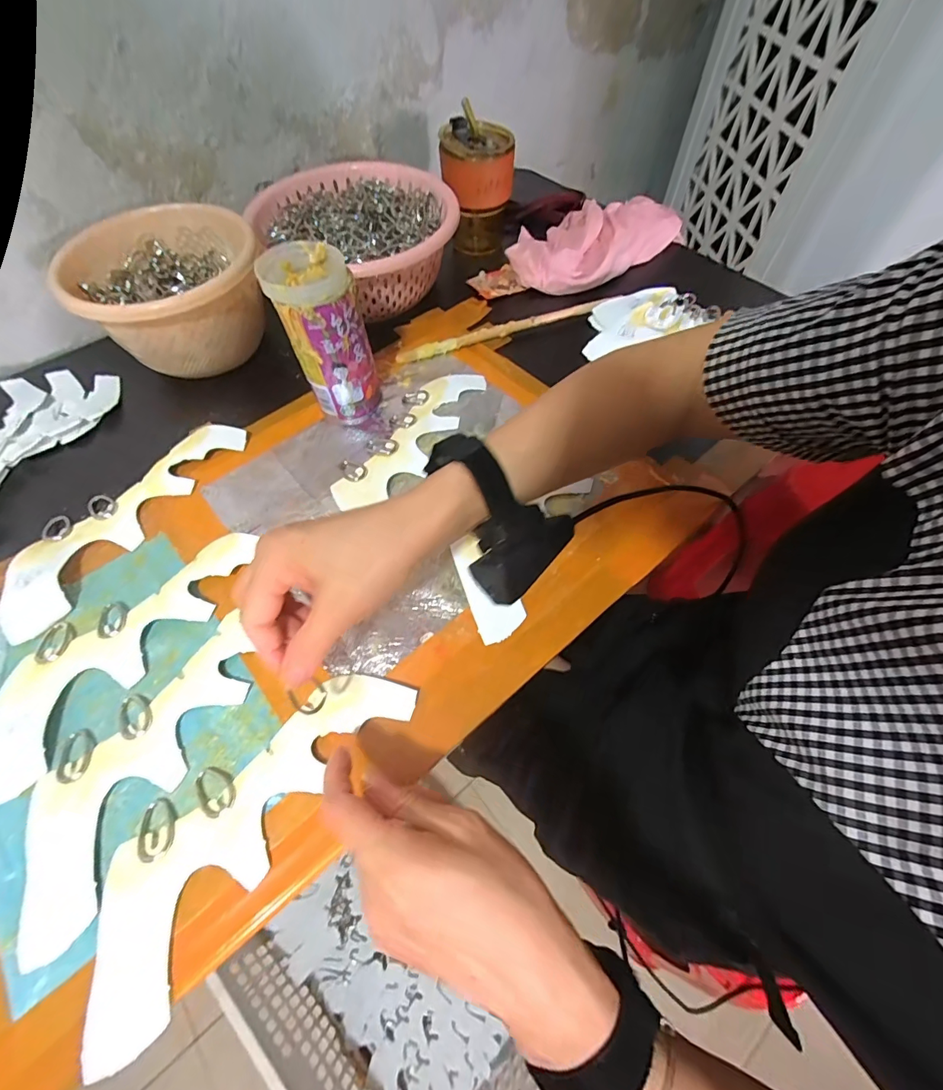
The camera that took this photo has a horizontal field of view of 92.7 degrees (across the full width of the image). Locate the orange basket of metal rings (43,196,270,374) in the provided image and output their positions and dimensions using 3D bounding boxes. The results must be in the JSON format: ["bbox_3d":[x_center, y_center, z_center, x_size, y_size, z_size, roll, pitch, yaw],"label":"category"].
[{"bbox_3d":[-0.293,-0.249,0.459,0.172,0.103,0.157,-28,64,-15],"label":"orange basket of metal rings"}]

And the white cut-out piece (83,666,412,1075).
[{"bbox_3d":[-0.134,0.162,0.275,0.078,0.008,0.222,36,67,19],"label":"white cut-out piece"}]

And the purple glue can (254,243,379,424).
[{"bbox_3d":[-0.127,-0.181,0.398,0.066,0.133,0.062,0,60,0],"label":"purple glue can"}]

